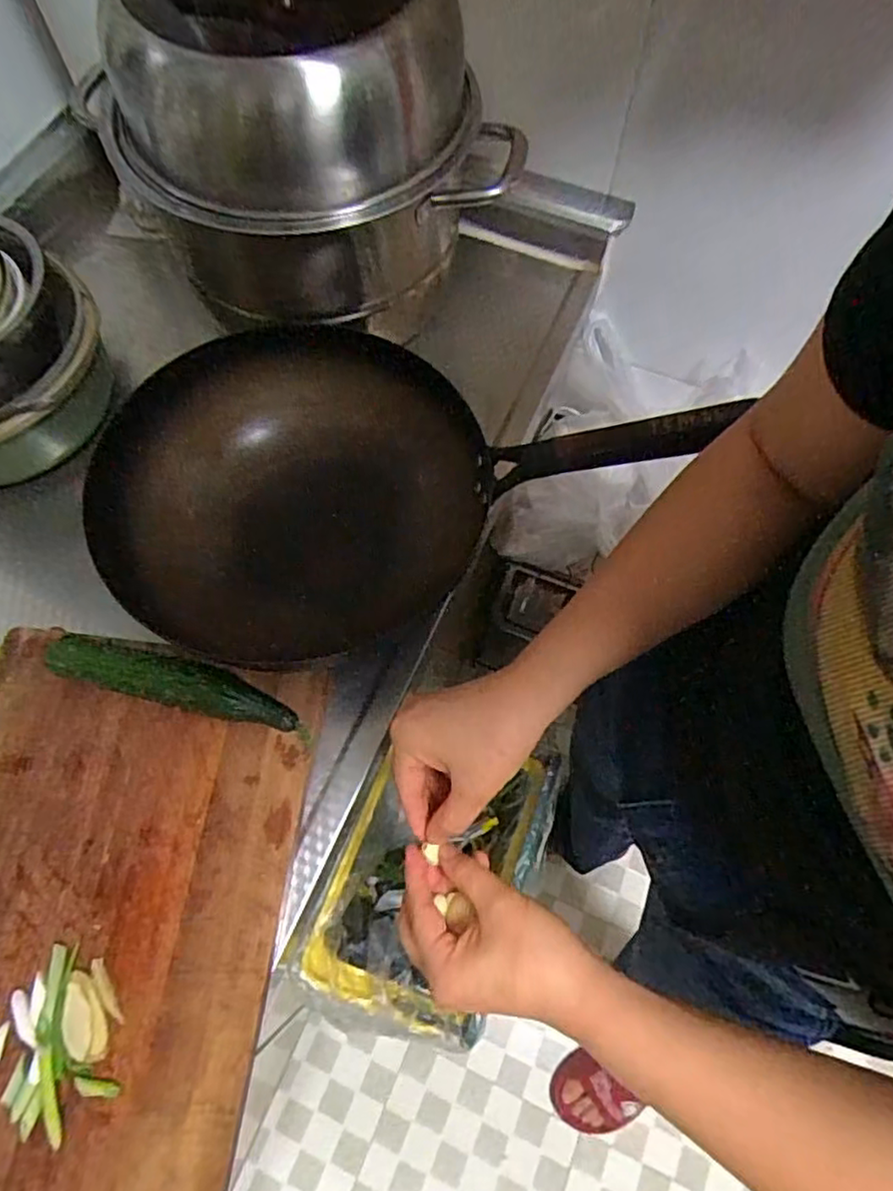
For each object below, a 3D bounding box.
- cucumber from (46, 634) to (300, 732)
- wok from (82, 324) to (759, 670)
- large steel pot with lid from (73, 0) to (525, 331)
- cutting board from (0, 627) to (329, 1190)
[{"bbox_3d":[-0.200,0.067,0.485,0.184,0.044,0.037,14,66,6],"label":"cucumber"},{"bbox_3d":[-0.042,-0.103,0.551,0.510,0.160,0.231,-9,65,12],"label":"wok"},{"bbox_3d":[-0.119,-0.408,0.530,0.293,0.239,0.265,-38,71,-16],"label":"large steel pot with lid"},{"bbox_3d":[-0.245,0.215,0.435,0.257,0.026,0.366,7,65,3],"label":"cutting board"}]

